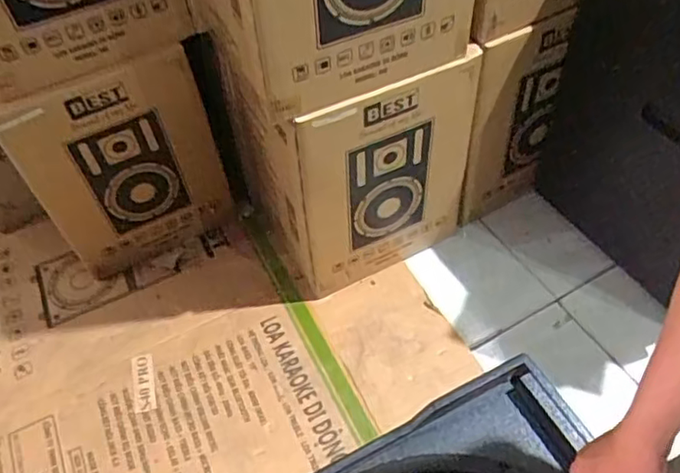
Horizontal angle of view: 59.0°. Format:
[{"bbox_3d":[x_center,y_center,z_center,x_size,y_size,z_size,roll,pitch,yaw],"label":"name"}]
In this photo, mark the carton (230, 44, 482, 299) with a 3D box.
[{"bbox_3d":[0.012,-0.209,1.342,0.422,0.513,0.336,-25,54,-14],"label":"carton"}]

